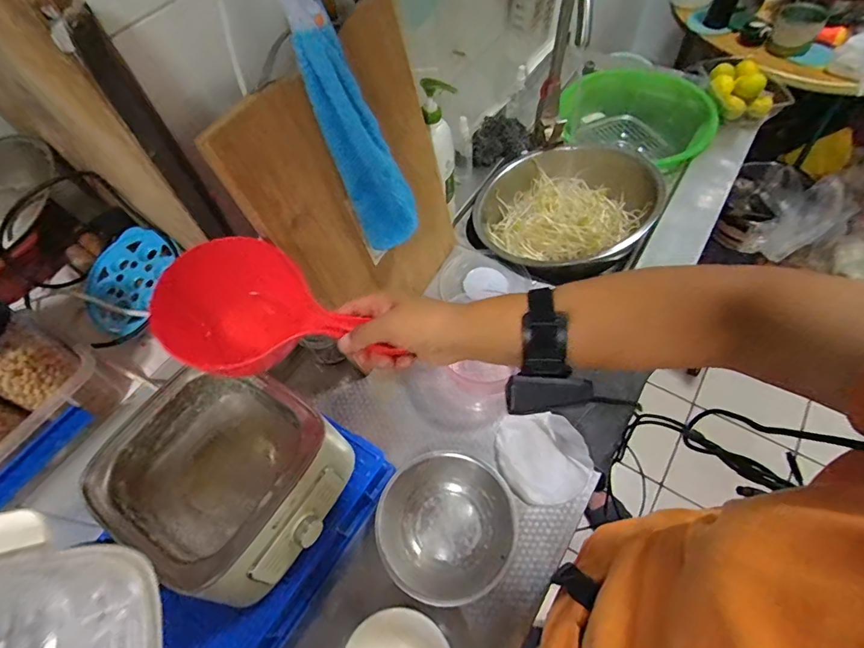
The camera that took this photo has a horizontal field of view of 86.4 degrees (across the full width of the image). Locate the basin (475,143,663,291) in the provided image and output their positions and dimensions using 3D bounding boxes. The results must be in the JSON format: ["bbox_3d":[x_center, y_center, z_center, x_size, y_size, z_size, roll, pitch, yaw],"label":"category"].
[{"bbox_3d":[0.261,-0.202,0.948,0.351,0.146,0.275,6,59,9],"label":"basin"}]

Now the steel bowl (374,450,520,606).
[{"bbox_3d":[0.022,0.278,0.634,0.184,0.063,0.176,-2,58,4],"label":"steel bowl"}]

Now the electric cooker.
[{"bbox_3d":[-0.242,0.170,0.546,0.245,0.085,0.212,28,64,20],"label":"electric cooker"}]

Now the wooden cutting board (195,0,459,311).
[{"bbox_3d":[-0.093,-0.182,0.689,0.030,0.433,0.347,18,60,29],"label":"wooden cutting board"}]

